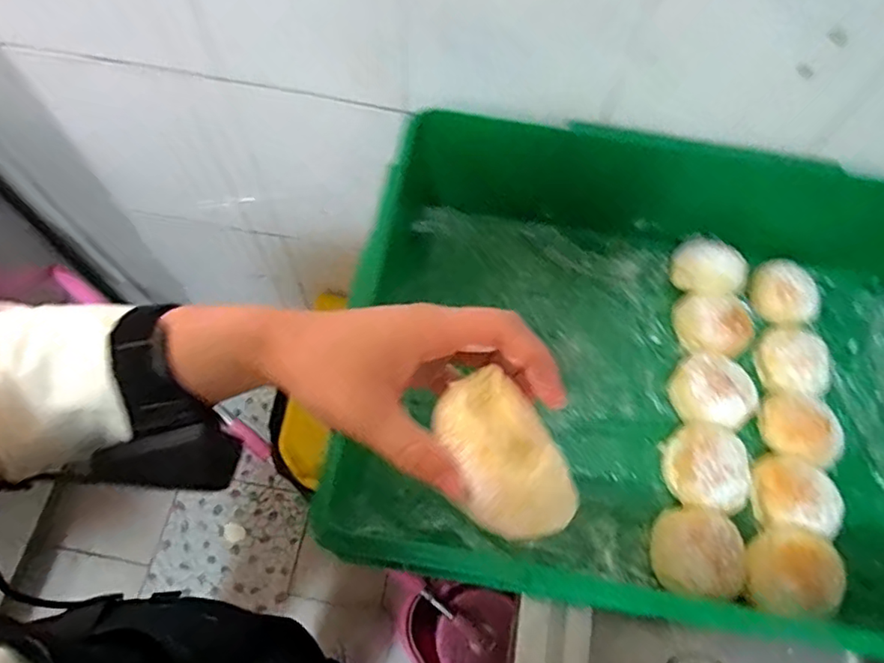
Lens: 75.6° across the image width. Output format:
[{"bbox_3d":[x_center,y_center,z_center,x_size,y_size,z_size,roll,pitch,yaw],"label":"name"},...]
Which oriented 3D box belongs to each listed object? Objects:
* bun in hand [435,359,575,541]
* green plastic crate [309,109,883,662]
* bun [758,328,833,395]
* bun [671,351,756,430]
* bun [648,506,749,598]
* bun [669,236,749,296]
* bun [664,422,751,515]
[{"bbox_3d":[0.026,0.054,0.249,0.044,0.031,0.072,-21,69,-12],"label":"bun in hand"},{"bbox_3d":[0.218,0.032,0.543,0.577,0.152,0.421,11,66,2],"label":"green plastic crate"},{"bbox_3d":[0.377,0.033,0.607,0.067,0.036,0.074,-24,69,-13],"label":"bun"},{"bbox_3d":[0.278,0.061,0.583,0.079,0.035,0.076,1,66,-3],"label":"bun"},{"bbox_3d":[0.238,0.199,0.518,0.087,0.034,0.075,9,66,1],"label":"bun"},{"bbox_3d":[0.293,-0.065,0.632,0.077,0.060,0.059,40,70,14],"label":"bun"},{"bbox_3d":[0.255,0.131,0.547,0.071,0.039,0.080,13,66,3],"label":"bun"}]

